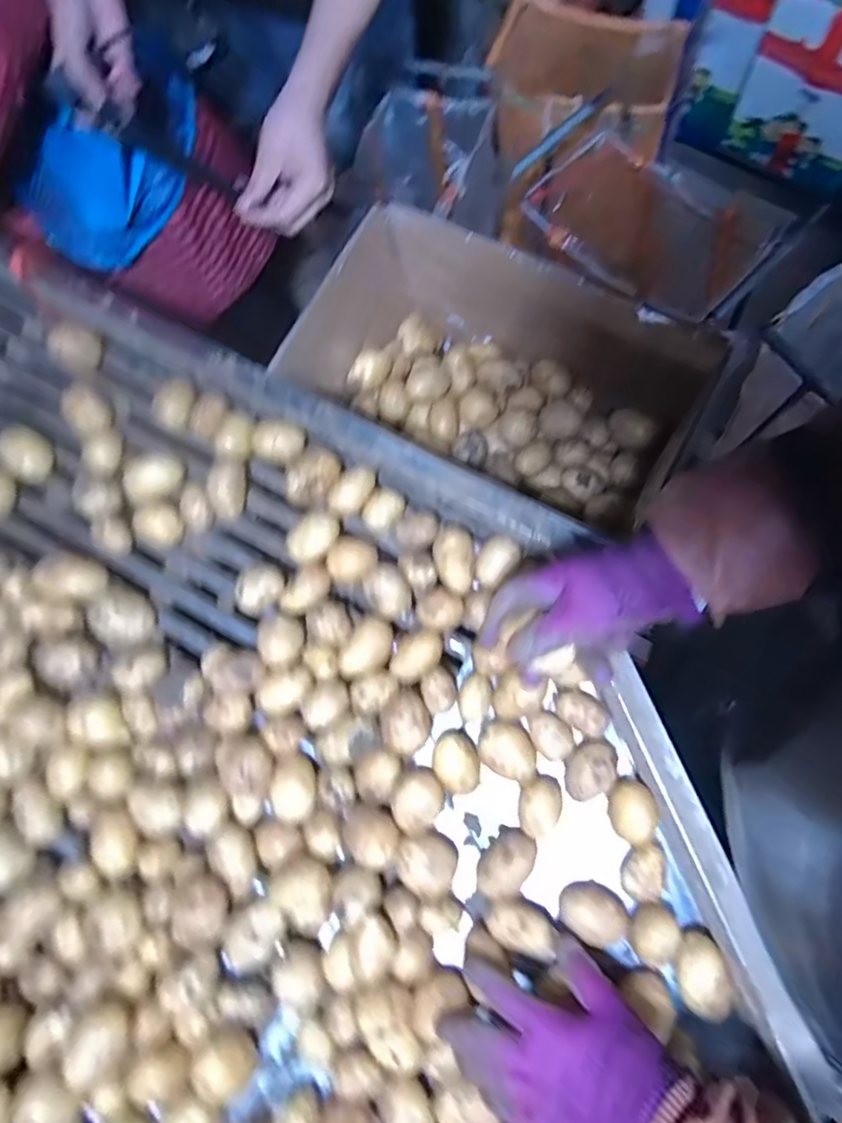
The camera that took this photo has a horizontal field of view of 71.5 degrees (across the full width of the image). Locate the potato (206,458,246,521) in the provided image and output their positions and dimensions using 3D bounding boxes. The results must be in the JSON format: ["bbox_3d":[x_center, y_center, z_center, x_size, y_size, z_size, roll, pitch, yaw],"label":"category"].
[{"bbox_3d":[-0.198,-0.075,0.596,0.033,0.030,0.055,1,74,7],"label":"potato"}]

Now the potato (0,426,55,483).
[{"bbox_3d":[-0.421,-0.114,0.625,0.051,0.052,0.048,33,80,15],"label":"potato"}]

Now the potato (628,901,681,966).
[{"bbox_3d":[0.187,0.299,0.473,0.034,0.028,0.040,33,80,14],"label":"potato"}]

